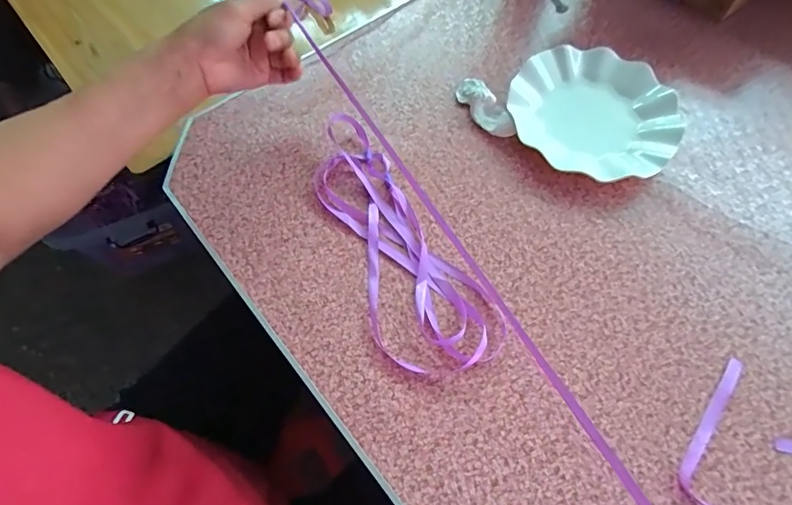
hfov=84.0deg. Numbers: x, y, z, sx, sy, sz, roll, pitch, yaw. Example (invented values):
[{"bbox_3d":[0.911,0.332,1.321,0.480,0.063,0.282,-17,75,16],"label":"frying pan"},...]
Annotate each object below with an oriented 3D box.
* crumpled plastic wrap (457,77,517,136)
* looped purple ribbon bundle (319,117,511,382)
[{"bbox_3d":[0.101,-0.165,0.502,0.031,0.023,0.089,-25,68,-11],"label":"crumpled plastic wrap"},{"bbox_3d":[-0.013,-0.013,0.433,0.108,0.013,0.293,-29,68,-13],"label":"looped purple ribbon bundle"}]

